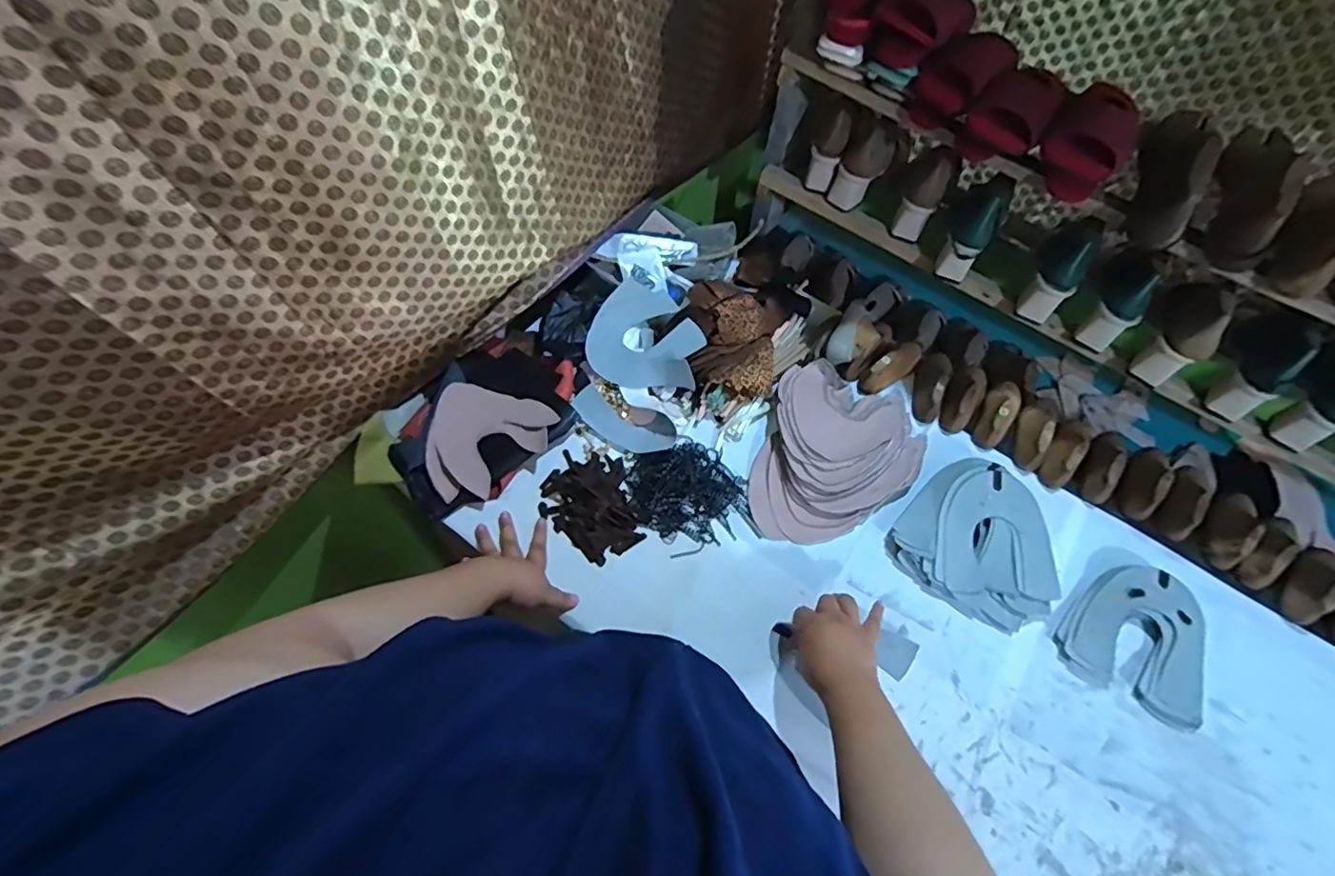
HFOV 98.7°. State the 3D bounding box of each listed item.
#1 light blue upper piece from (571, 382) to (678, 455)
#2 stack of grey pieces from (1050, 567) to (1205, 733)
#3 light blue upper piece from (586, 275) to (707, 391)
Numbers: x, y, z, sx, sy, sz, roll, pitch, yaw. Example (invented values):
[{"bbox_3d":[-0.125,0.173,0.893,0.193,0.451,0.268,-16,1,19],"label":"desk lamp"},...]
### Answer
[{"bbox_3d":[-0.066,-0.022,0.859,0.161,0.023,0.072,25,62,11],"label":"light blue upper piece"},{"bbox_3d":[0.608,0.251,0.744,0.166,0.033,0.175,27,62,13],"label":"stack of grey pieces"},{"bbox_3d":[-0.022,-0.161,0.905,0.164,0.073,0.175,1,60,-2],"label":"light blue upper piece"}]

